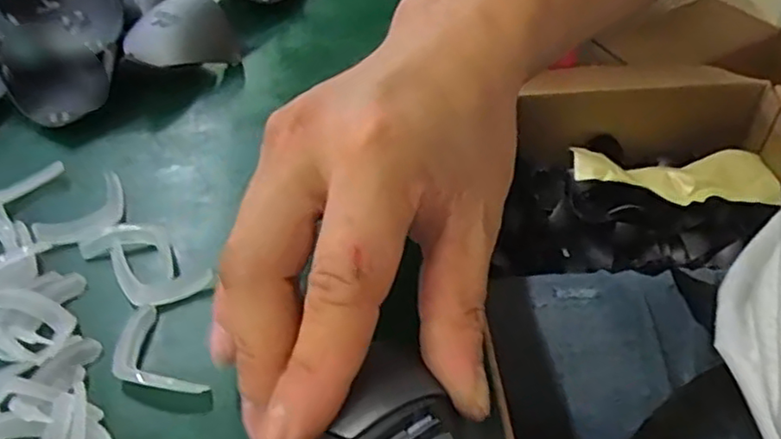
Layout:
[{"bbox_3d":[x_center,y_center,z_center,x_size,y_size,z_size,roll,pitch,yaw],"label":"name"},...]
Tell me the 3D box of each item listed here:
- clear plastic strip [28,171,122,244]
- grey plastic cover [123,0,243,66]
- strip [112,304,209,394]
[{"bbox_3d":[-0.132,-0.004,0.291,0.024,0.010,0.047,16,49,18],"label":"clear plastic strip"},{"bbox_3d":[-0.117,-0.103,0.367,0.059,0.036,0.022,-23,49,-18],"label":"grey plastic cover"},{"bbox_3d":[-0.089,0.052,0.241,0.023,0.006,0.046,-31,52,-24],"label":"strip"}]

